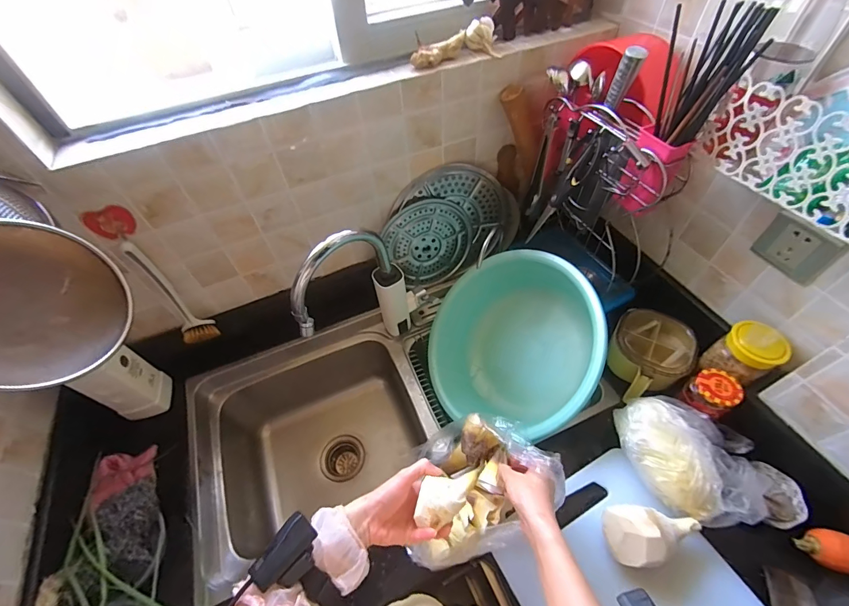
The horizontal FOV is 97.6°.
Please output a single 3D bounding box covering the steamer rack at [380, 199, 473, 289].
[{"bbox_3d":[0.018,-0.135,0.848,0.191,0.214,0.007,-31,44,1],"label":"steamer rack"}]

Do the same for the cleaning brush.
[{"bbox_3d":[-0.459,-0.007,0.663,0.060,0.224,0.055,31,60,24],"label":"cleaning brush"}]

